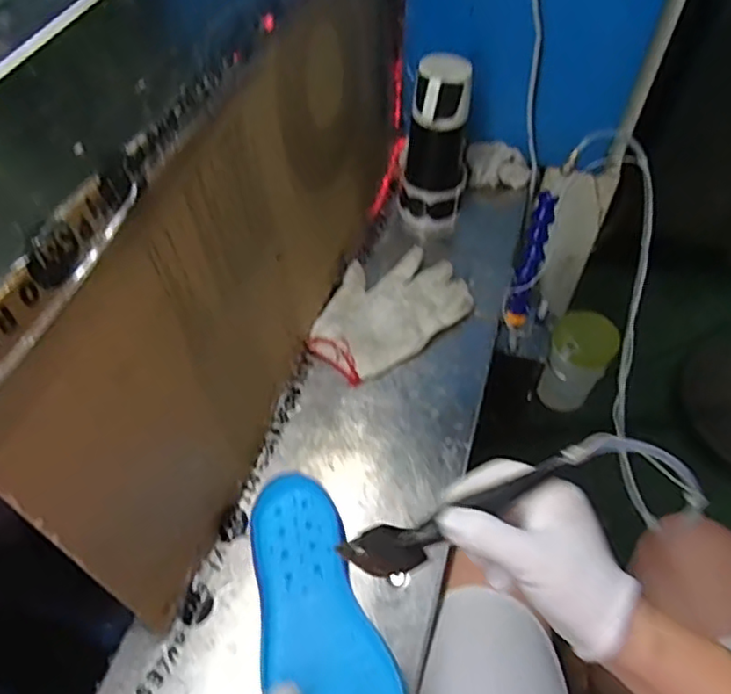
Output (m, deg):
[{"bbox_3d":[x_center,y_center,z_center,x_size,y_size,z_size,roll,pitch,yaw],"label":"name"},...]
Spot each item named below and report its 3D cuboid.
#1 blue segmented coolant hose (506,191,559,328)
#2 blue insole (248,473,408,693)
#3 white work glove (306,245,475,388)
[{"bbox_3d":[0.180,-0.092,0.680,0.024,0.153,0.023,14,30,10],"label":"blue segmented coolant hose"},{"bbox_3d":[-0.040,0.200,0.475,0.086,0.022,0.238,-17,41,-14],"label":"blue insole"},{"bbox_3d":[0.022,-0.043,0.709,0.189,0.028,0.129,-34,60,-24],"label":"white work glove"}]

